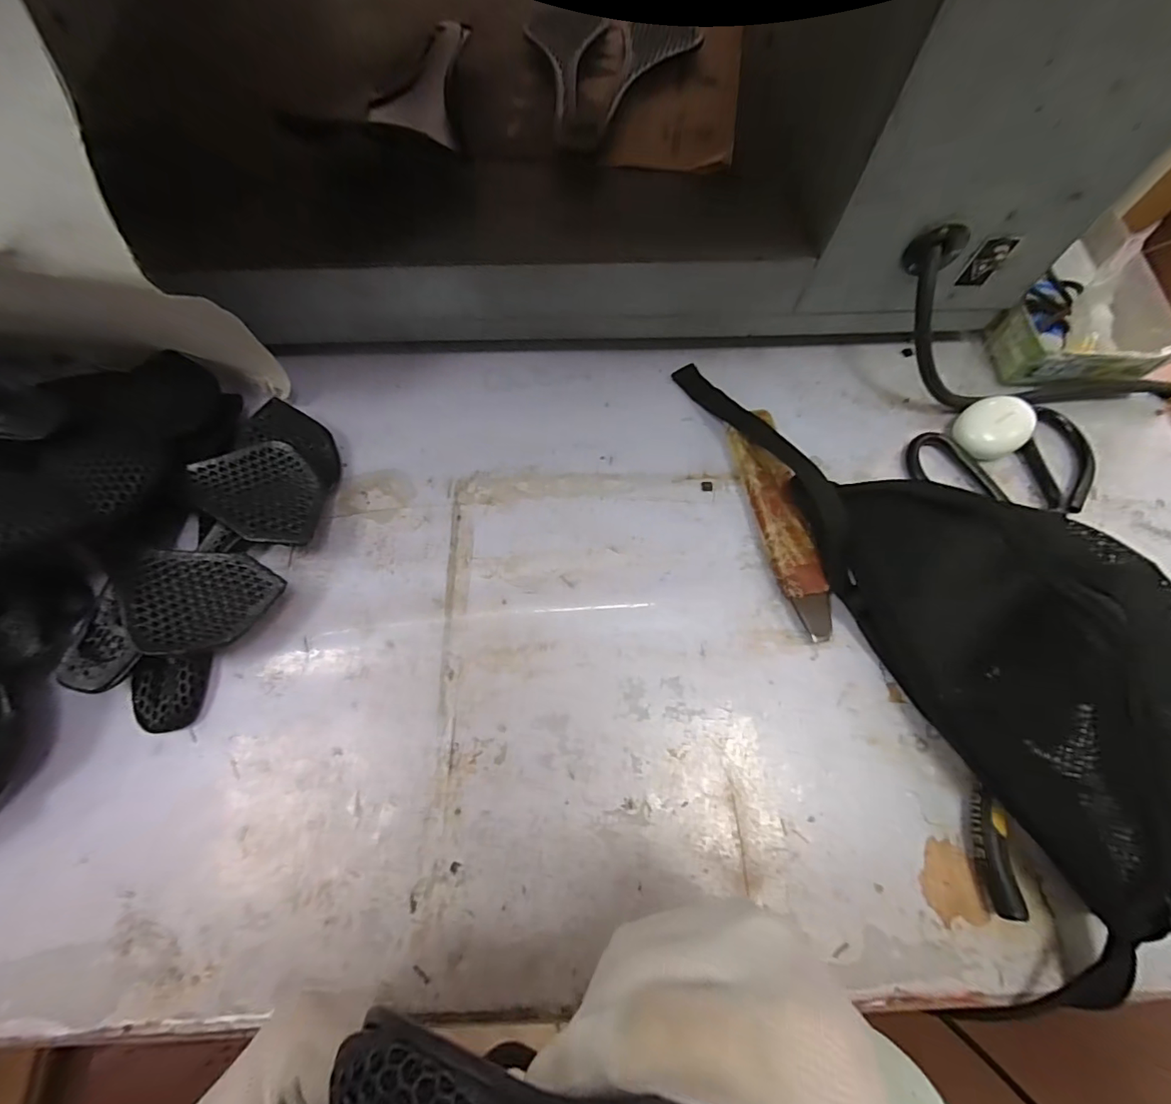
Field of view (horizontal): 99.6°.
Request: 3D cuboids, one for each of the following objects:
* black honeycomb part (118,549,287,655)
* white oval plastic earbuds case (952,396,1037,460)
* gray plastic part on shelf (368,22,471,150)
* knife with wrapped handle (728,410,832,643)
[{"bbox_3d":[-0.257,0.032,0.324,0.098,0.012,0.067,8,68,-6],"label":"black honeycomb part"},{"bbox_3d":[0.327,-0.100,0.395,0.053,0.025,0.045,-25,71,-11],"label":"white oval plastic earbuds case"},{"bbox_3d":[-0.128,-0.383,0.400,0.052,0.027,0.171,-1,68,-1],"label":"gray plastic part on shelf"},{"bbox_3d":[0.143,-0.026,0.369,0.038,0.024,0.182,-6,68,-3],"label":"knife with wrapped handle"}]

